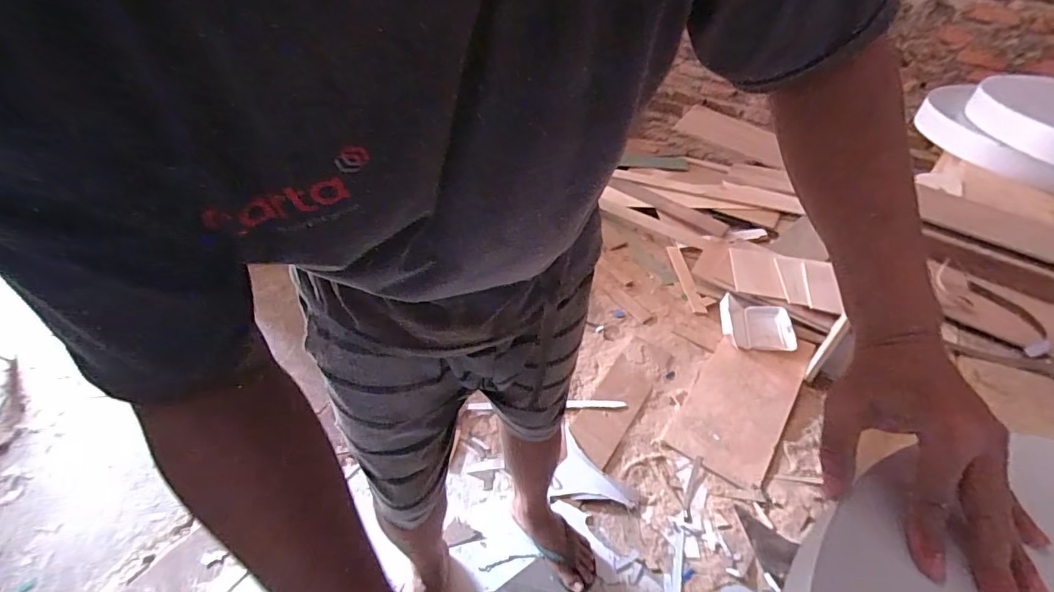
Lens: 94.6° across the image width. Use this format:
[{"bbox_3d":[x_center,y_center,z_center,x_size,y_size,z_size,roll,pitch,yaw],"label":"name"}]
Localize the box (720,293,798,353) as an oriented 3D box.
[{"bbox_3d":[0.761,0.092,1.616,0.240,0.072,0.188,7,54,4],"label":"box"}]

